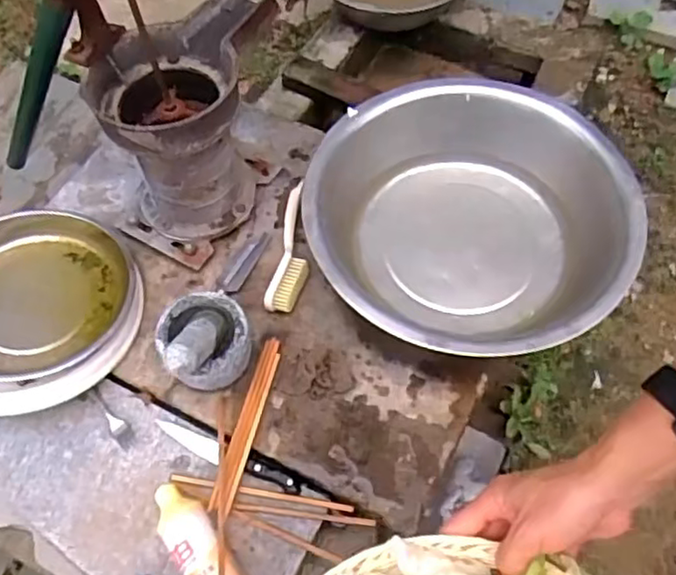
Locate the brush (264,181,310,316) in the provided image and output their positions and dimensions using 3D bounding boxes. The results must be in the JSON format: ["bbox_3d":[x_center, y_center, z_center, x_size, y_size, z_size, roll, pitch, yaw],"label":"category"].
[{"bbox_3d":[-0.062,-0.067,0.979,0.054,0.036,0.218,6,61,6],"label":"brush"}]

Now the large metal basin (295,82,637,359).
[{"bbox_3d":[0.180,-0.096,0.940,0.435,0.136,0.421,-1,60,2],"label":"large metal basin"}]

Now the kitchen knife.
[{"bbox_3d":[-0.145,0.216,0.869,0.209,0.015,0.030,18,62,12],"label":"kitchen knife"}]

